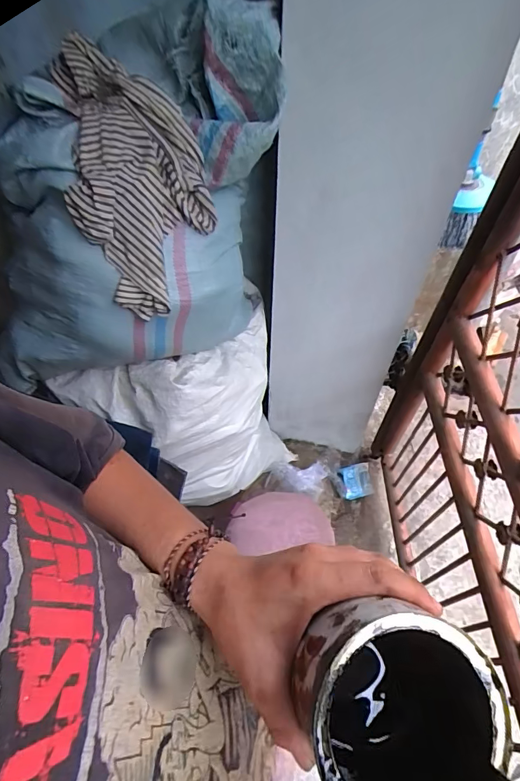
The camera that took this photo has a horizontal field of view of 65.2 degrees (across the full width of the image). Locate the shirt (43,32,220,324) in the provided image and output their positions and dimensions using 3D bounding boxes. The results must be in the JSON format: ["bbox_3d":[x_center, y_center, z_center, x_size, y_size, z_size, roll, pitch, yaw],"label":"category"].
[{"bbox_3d":[-0.214,-0.386,0.704,0.228,0.097,0.500,-12,88,-8],"label":"shirt"}]

